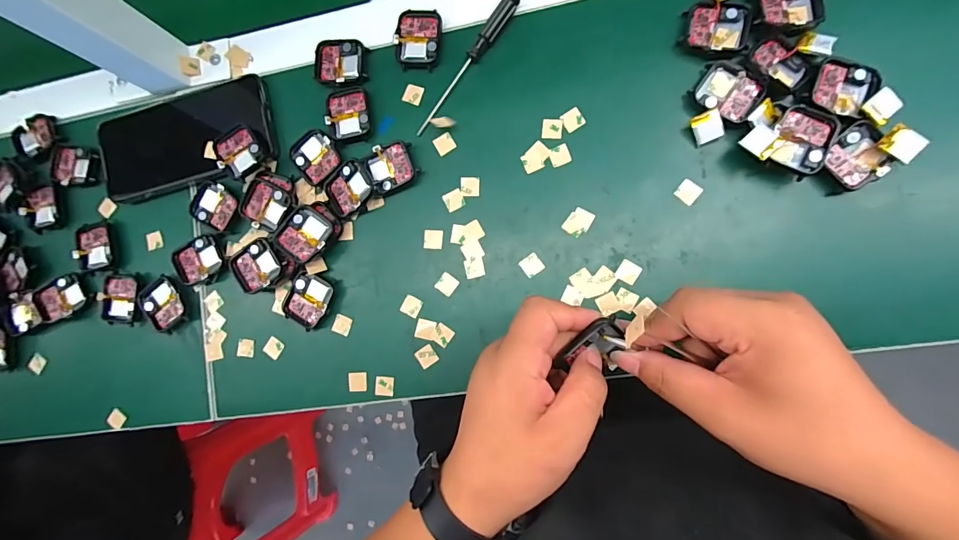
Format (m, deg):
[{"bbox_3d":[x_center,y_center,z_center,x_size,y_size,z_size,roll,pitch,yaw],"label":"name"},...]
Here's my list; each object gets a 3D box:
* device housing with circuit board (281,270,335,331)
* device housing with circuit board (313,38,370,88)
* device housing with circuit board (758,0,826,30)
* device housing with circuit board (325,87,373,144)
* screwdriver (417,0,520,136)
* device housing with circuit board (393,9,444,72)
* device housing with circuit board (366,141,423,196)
[{"bbox_3d":[-0.144,0.026,0.349,0.037,0.011,0.044,28,91,9],"label":"device housing with circuit board"},{"bbox_3d":[-0.117,-0.176,0.353,0.046,0.006,0.041,4,87,9],"label":"device housing with circuit board"},{"bbox_3d":[0.225,-0.191,0.298,0.046,0.007,0.037,10,88,9],"label":"device housing with circuit board"},{"bbox_3d":[-0.110,-0.130,0.348,0.035,0.006,0.046,-7,86,8],"label":"device housing with circuit board"},{"bbox_3d":[-0.011,-0.167,0.335,0.012,0.013,0.130,41,93,9],"label":"screwdriver"},{"bbox_3d":[-0.050,-0.191,0.344,0.038,0.008,0.045,8,88,9],"label":"device housing with circuit board"},{"bbox_3d":[-0.072,-0.085,0.340,0.041,0.011,0.036,-22,84,7],"label":"device housing with circuit board"}]

